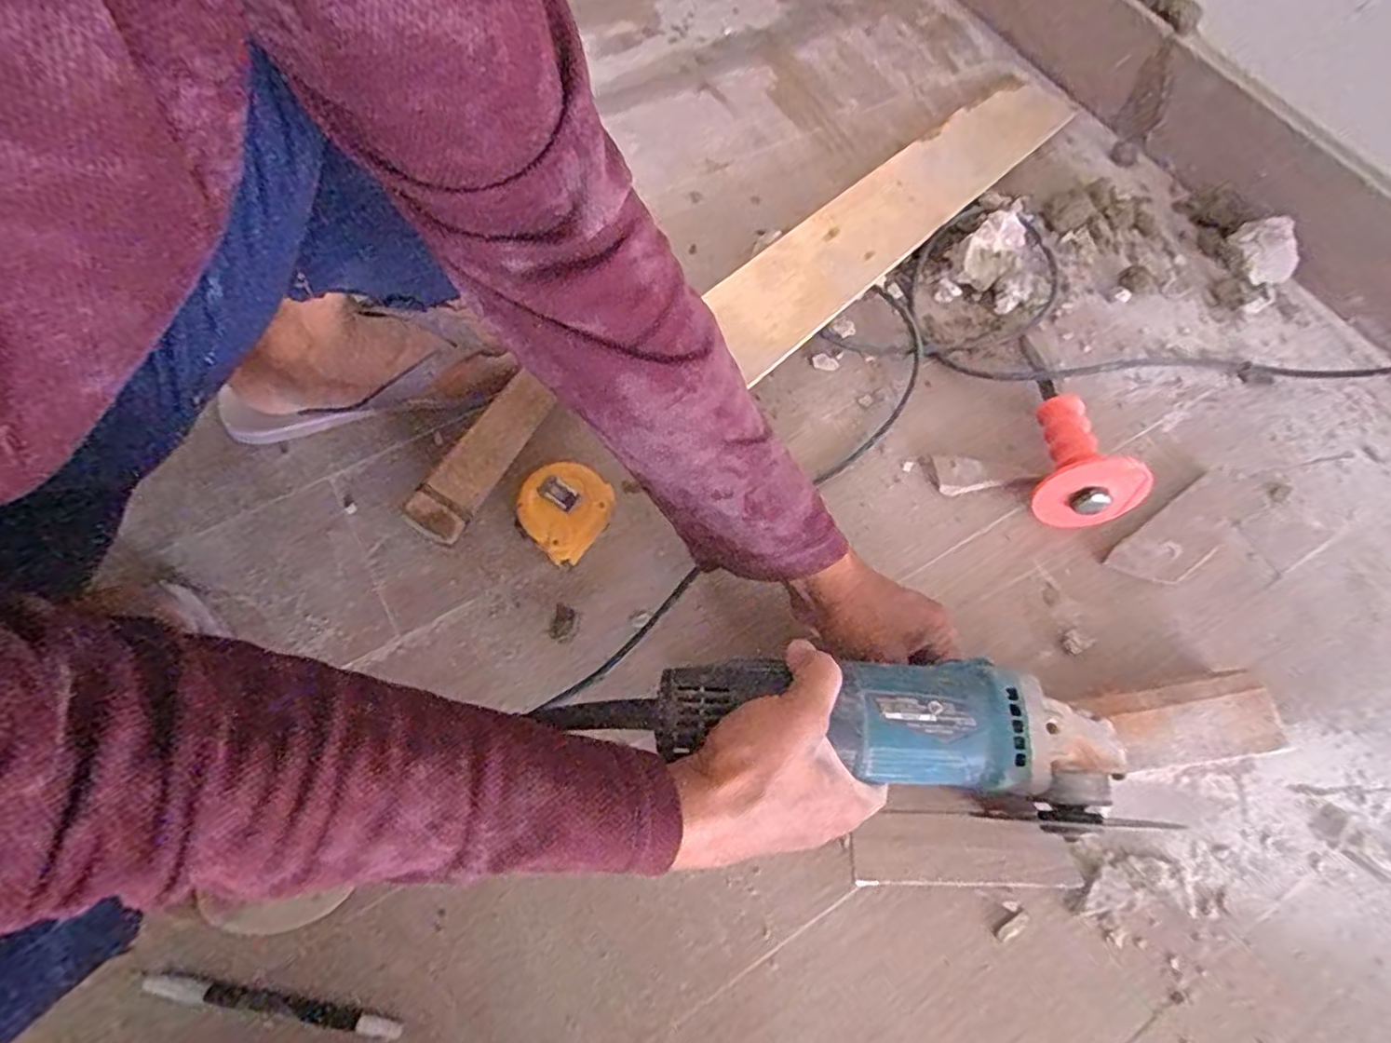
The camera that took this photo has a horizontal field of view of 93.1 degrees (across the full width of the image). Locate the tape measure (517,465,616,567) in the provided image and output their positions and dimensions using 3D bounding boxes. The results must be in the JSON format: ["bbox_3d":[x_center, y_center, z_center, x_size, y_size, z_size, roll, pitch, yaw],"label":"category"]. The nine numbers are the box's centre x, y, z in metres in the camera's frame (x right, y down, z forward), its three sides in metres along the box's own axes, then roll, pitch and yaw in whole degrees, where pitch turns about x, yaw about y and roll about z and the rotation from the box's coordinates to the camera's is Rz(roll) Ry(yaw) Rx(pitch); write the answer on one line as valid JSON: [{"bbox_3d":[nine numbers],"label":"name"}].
[{"bbox_3d":[-0.098,-0.006,0.500,0.066,0.035,0.068,36,70,12],"label":"tape measure"}]

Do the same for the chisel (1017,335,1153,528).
[{"bbox_3d":[0.305,-0.089,0.548,0.069,0.067,0.185,3,54,-2],"label":"chisel"}]

